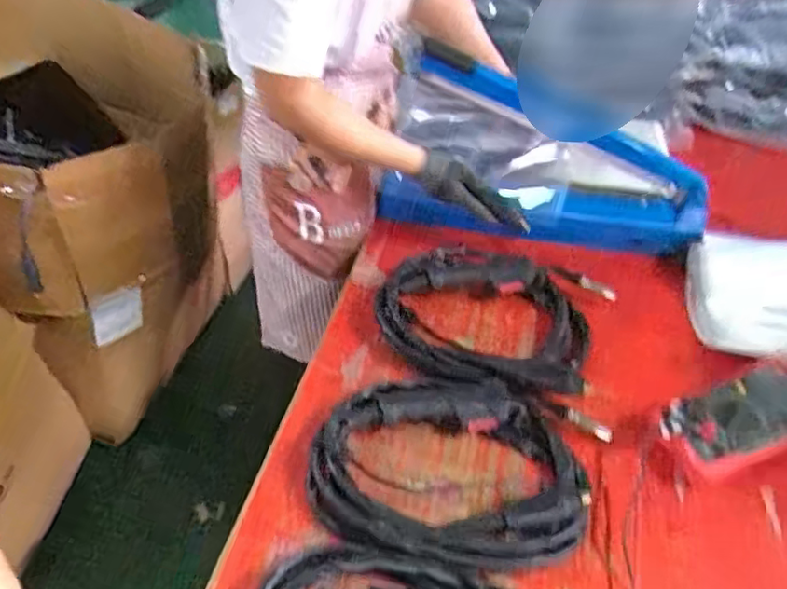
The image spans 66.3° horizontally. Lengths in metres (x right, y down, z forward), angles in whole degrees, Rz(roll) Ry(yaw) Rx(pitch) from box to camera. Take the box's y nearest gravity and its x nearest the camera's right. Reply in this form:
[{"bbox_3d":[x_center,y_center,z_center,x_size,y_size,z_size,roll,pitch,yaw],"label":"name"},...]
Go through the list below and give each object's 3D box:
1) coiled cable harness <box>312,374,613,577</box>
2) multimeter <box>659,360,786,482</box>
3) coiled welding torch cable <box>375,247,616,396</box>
[{"bbox_3d":[0.064,0.183,0.657,0.296,0.046,0.225,11,42,11],"label":"coiled cable harness"},{"bbox_3d":[0.395,0.143,0.688,0.203,0.065,0.099,-16,44,-19],"label":"multimeter"},{"bbox_3d":[0.130,0.029,0.829,0.309,0.039,0.253,11,42,11],"label":"coiled welding torch cable"}]

